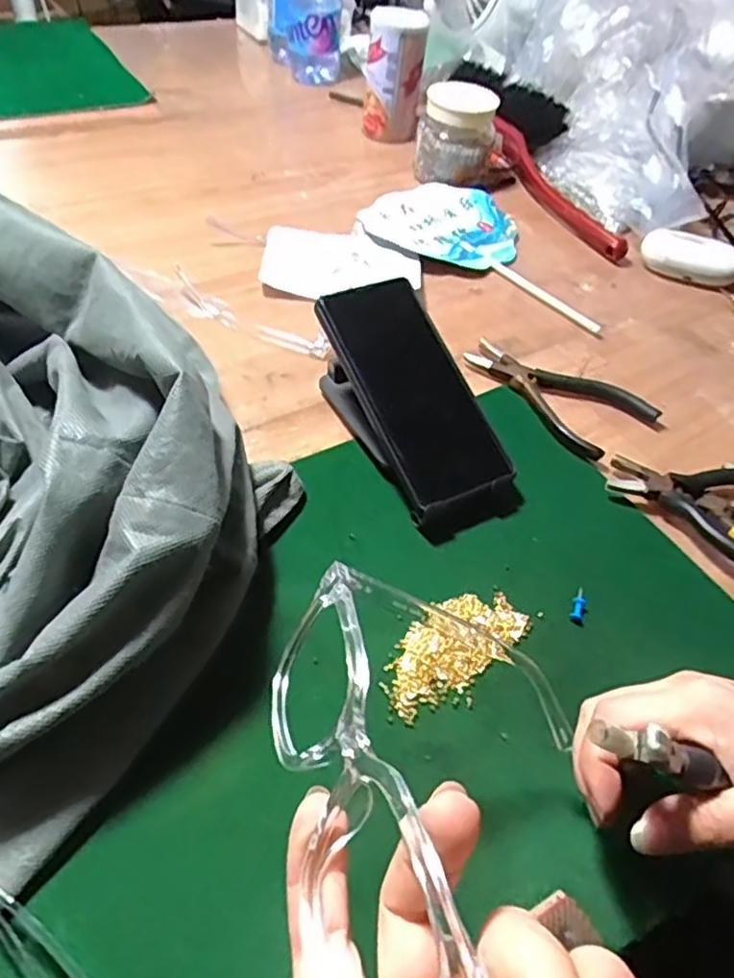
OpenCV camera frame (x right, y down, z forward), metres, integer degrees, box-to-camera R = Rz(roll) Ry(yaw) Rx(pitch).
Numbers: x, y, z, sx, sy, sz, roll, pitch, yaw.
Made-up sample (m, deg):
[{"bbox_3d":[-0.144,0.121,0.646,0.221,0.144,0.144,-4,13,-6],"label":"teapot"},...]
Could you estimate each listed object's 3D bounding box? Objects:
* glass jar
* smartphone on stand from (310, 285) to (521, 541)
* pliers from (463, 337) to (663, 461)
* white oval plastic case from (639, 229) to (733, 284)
[{"bbox_3d":[0.093,-0.376,0.706,0.075,0.084,0.075,3,49,-4],"label":"glass jar"},{"bbox_3d":[0.027,-0.048,0.459,0.076,0.067,0.178,-23,77,-24],"label":"smartphone on stand"},{"bbox_3d":[0.146,-0.079,0.514,0.082,0.015,0.135,-32,60,-29],"label":"pliers"},{"bbox_3d":[0.318,-0.228,0.647,0.092,0.026,0.041,17,50,8],"label":"white oval plastic case"}]

